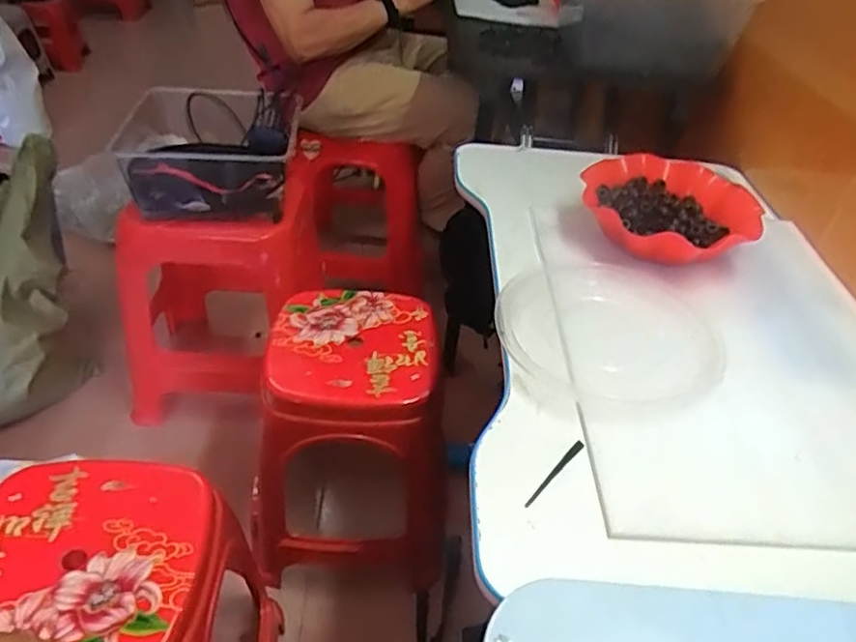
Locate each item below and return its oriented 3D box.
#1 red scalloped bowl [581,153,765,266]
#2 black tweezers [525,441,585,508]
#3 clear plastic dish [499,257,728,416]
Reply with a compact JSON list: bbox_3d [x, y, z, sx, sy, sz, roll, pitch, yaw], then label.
[{"bbox_3d":[0.310,-0.143,0.818,0.214,0.048,0.201,3,40,-3],"label":"red scalloped bowl"},{"bbox_3d":[0.109,0.131,0.546,0.007,0.009,0.084,34,48,30],"label":"black tweezers"},{"bbox_3d":[0.190,0.011,0.666,0.219,0.026,0.214,3,40,-3],"label":"clear plastic dish"}]

